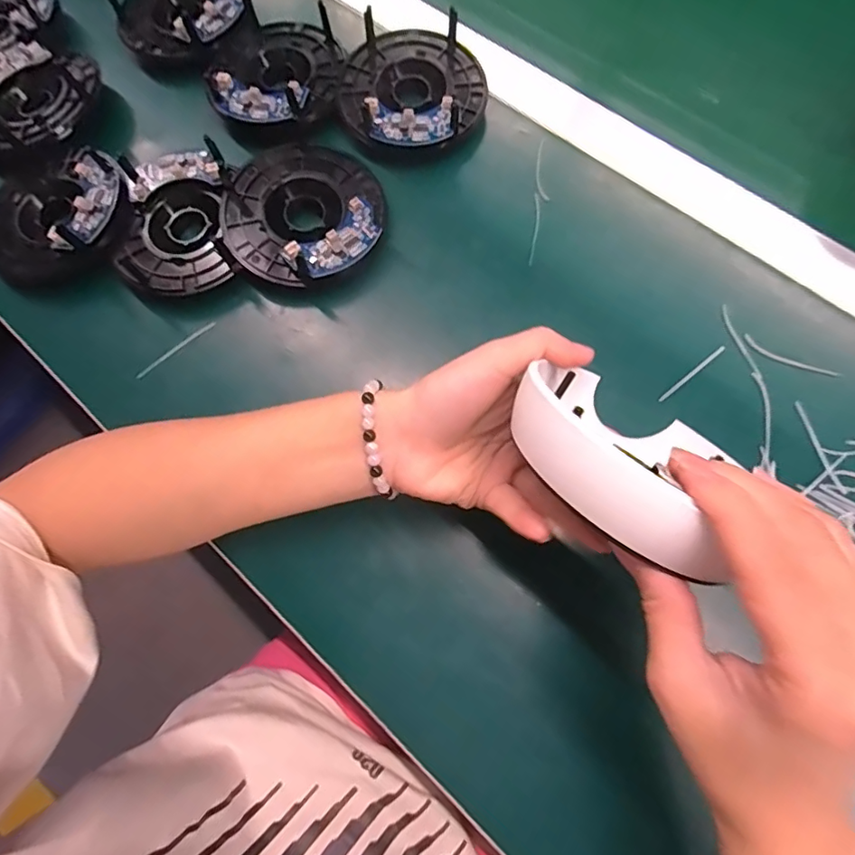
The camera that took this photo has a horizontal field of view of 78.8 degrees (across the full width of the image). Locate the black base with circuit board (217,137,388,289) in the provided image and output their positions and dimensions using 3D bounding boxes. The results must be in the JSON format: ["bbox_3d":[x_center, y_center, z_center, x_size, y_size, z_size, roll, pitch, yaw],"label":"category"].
[{"bbox_3d":[-0.077,-0.139,0.332,0.099,0.018,0.099,23,74,9],"label":"black base with circuit board"}]

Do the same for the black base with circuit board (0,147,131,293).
[{"bbox_3d":[-0.242,-0.137,0.335,0.099,0.026,0.091,-43,75,-11],"label":"black base with circuit board"}]

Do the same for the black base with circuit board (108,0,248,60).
[{"bbox_3d":[-0.190,-0.320,0.394,0.089,0.031,0.103,-40,75,-10],"label":"black base with circuit board"}]

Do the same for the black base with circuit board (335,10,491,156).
[{"bbox_3d":[-0.010,-0.236,0.358,0.096,0.031,0.102,2,72,3],"label":"black base with circuit board"}]

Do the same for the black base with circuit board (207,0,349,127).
[{"bbox_3d":[-0.106,-0.253,0.369,0.092,0.030,0.099,-14,72,-3],"label":"black base with circuit board"}]

